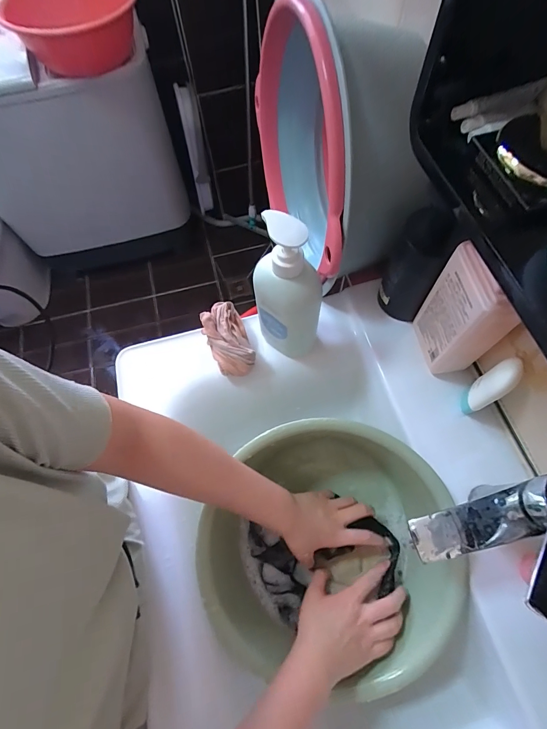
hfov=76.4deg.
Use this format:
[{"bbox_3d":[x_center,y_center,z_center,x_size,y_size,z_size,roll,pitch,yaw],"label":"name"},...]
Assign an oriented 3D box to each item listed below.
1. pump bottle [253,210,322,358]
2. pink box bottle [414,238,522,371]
[{"bbox_3d":[0.015,-0.083,0.436,0.085,0.218,0.053,22,69,11],"label":"pump bottle"},{"bbox_3d":[0.222,-0.056,0.416,0.049,0.188,0.088,-11,66,-3],"label":"pink box bottle"}]

